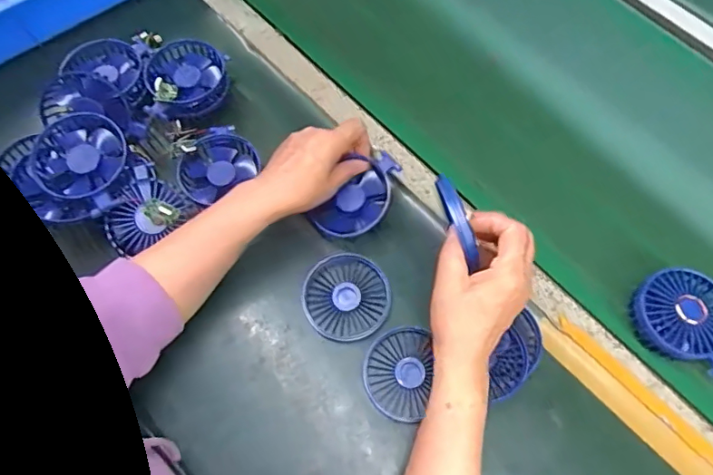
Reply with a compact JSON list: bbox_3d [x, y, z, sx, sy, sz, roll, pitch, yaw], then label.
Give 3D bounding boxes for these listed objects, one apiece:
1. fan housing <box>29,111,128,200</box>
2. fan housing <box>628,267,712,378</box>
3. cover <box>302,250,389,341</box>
[{"bbox_3d":[-0.287,-0.084,0.535,0.097,0.033,0.089,-15,67,-8],"label":"fan housing"},{"bbox_3d":[0.319,0.077,0.510,0.091,0.036,0.085,1,65,-1],"label":"fan housing"},{"bbox_3d":[-0.010,0.061,0.540,0.088,0.008,0.091,-9,66,-6],"label":"cover"}]

